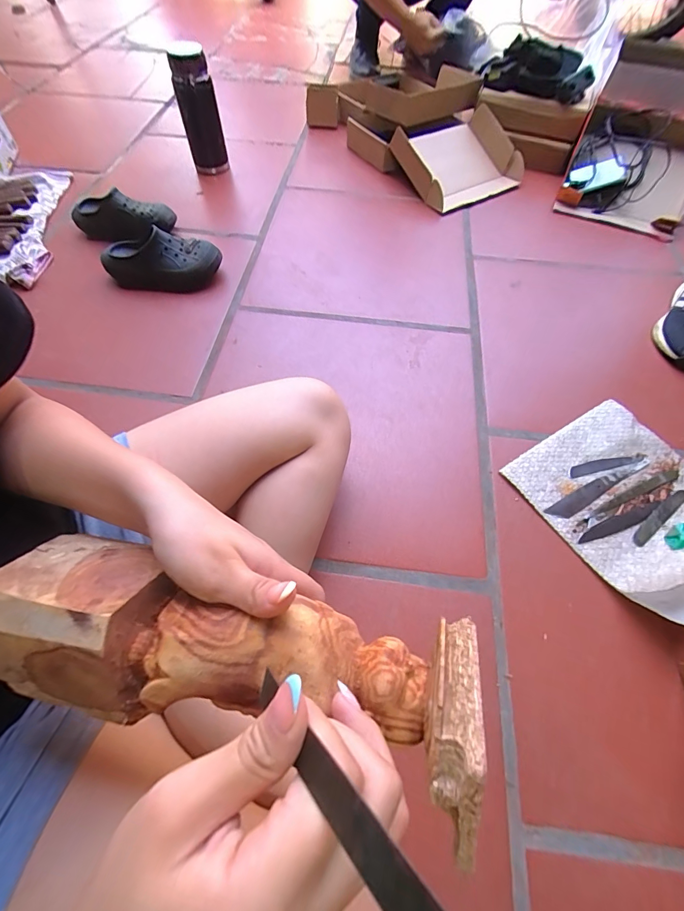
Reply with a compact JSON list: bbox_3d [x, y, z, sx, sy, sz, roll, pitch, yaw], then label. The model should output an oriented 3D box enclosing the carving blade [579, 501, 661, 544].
[{"bbox_3d":[0.423,0.101,0.561,0.156,0.004,0.024,-18,62,-11],"label":"carving blade"}]

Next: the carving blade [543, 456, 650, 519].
[{"bbox_3d":[0.413,0.048,0.593,0.218,0.008,0.026,-27,64,-15],"label":"carving blade"}]

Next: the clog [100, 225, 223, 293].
[{"bbox_3d":[-0.391,-0.417,0.803,0.248,0.096,0.092,8,61,3],"label":"clog"}]

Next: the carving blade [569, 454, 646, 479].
[{"bbox_3d":[0.442,0.015,0.616,0.143,0.005,0.022,-11,61,-7],"label":"carving blade"}]

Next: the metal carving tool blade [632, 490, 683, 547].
[{"bbox_3d":[0.497,0.094,0.577,0.151,0.004,0.021,-30,70,-21],"label":"metal carving tool blade"}]

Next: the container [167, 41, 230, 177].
[{"bbox_3d":[-0.365,-0.874,0.961,0.098,0.264,0.103,-13,62,-10],"label":"container"}]

